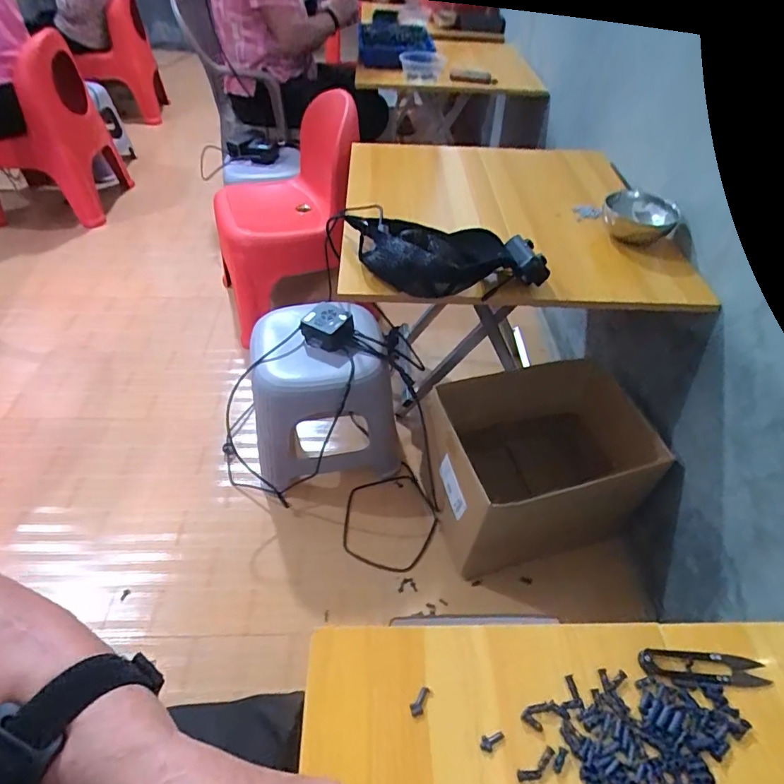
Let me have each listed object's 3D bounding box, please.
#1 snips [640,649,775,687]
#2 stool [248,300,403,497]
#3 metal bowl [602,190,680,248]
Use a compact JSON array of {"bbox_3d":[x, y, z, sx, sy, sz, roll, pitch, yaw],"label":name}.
[{"bbox_3d":[0.250,0.222,0.390,0.100,0.010,0.023,3,48,0],"label":"snips"},{"bbox_3d":[-0.161,0.005,1.046,0.285,0.338,0.280,-12,49,-13],"label":"stool"},{"bbox_3d":[0.429,-0.298,0.854,0.118,0.072,0.118,0,45,0],"label":"metal bowl"}]

